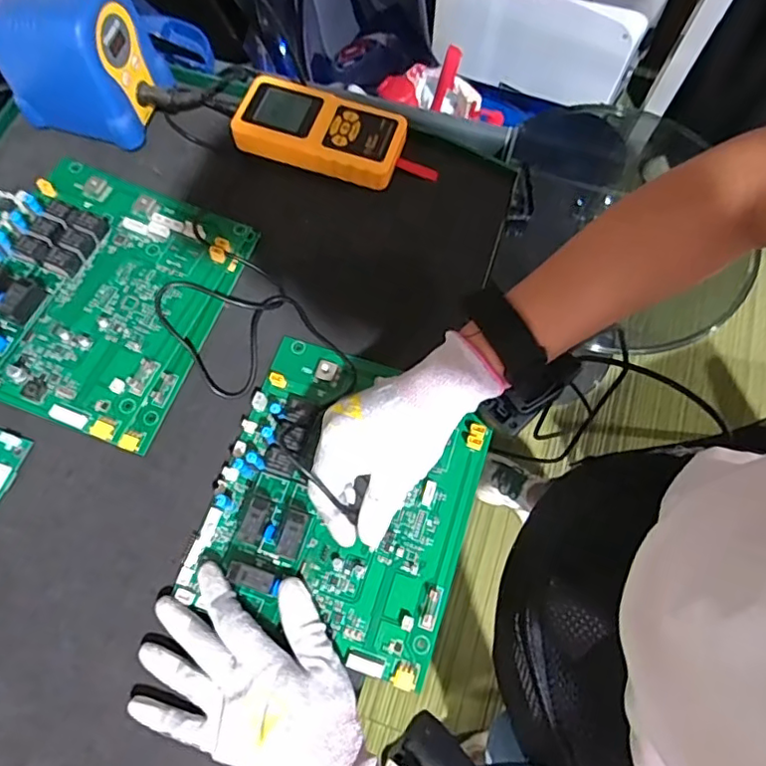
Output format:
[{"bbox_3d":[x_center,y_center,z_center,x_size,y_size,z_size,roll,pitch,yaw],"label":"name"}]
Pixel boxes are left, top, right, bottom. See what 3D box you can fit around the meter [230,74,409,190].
[{"bbox_3d":[-0.054,-0.222,0.501,0.143,0.026,0.070,15,71,6],"label":"meter"}]

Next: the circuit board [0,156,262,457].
[{"bbox_3d":[-0.221,-0.075,0.433,0.180,0.053,0.205,21,72,8],"label":"circuit board"}]

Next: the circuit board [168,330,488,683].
[{"bbox_3d":[-0.027,0.074,0.390,0.172,0.033,0.196,18,71,7],"label":"circuit board"}]

